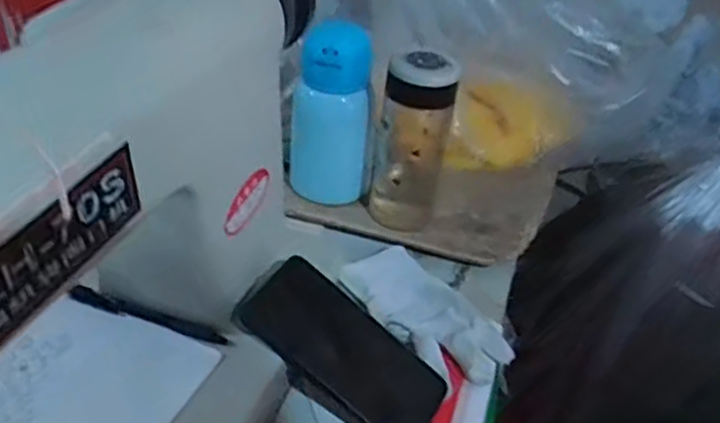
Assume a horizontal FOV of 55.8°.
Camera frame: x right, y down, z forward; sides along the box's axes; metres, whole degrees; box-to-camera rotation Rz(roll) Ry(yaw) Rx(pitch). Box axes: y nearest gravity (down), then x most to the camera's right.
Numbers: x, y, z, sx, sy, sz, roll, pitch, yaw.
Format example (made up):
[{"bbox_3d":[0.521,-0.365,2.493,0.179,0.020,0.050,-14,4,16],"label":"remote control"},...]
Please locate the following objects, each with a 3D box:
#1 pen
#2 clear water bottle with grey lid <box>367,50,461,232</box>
[{"bbox_3d":[-0.161,0.080,0.519,0.130,0.011,0.013,15,40,9],"label":"pen"},{"bbox_3d":[0.049,-0.064,0.658,0.067,0.177,0.055,10,39,3],"label":"clear water bottle with grey lid"}]

